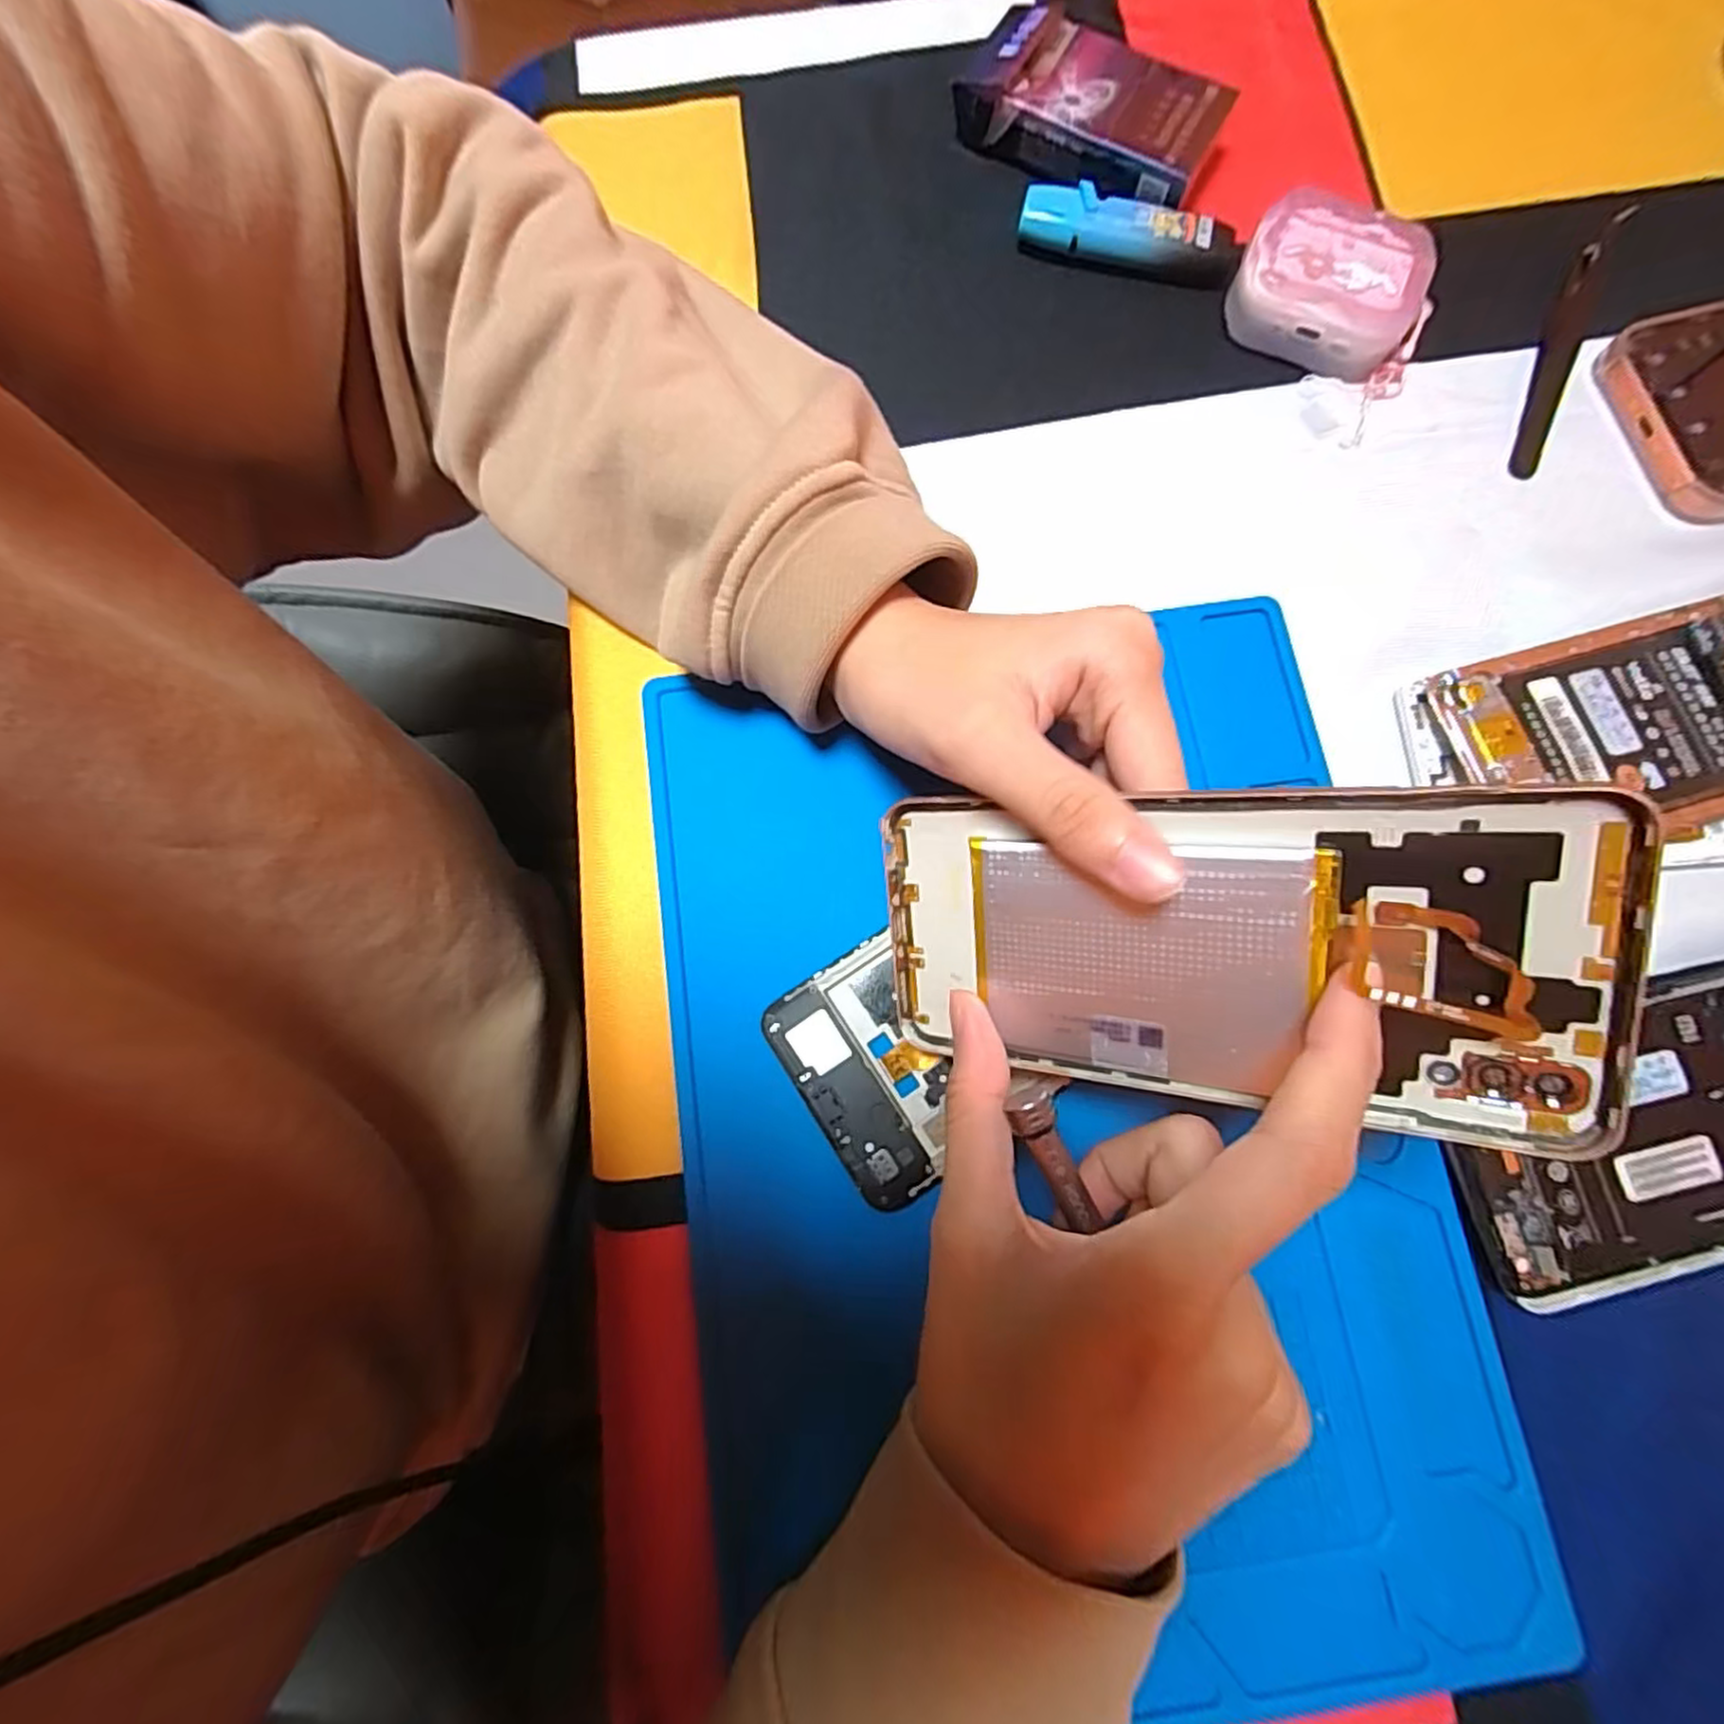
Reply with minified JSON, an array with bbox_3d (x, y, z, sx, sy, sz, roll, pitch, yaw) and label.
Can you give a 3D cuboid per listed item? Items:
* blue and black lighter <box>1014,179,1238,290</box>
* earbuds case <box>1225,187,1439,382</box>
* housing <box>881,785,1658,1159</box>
[{"bbox_3d":[0.106,-0.248,0.289,0.086,0.016,0.020,13,79,3],"label":"blue and black lighter"},{"bbox_3d":[0.175,-0.215,0.274,0.064,0.028,0.045,31,80,7],"label":"earbuds case"},{"bbox_3d":[0.076,0.021,0.172,0.153,0.007,0.073,2,102,30],"label":"housing"}]

